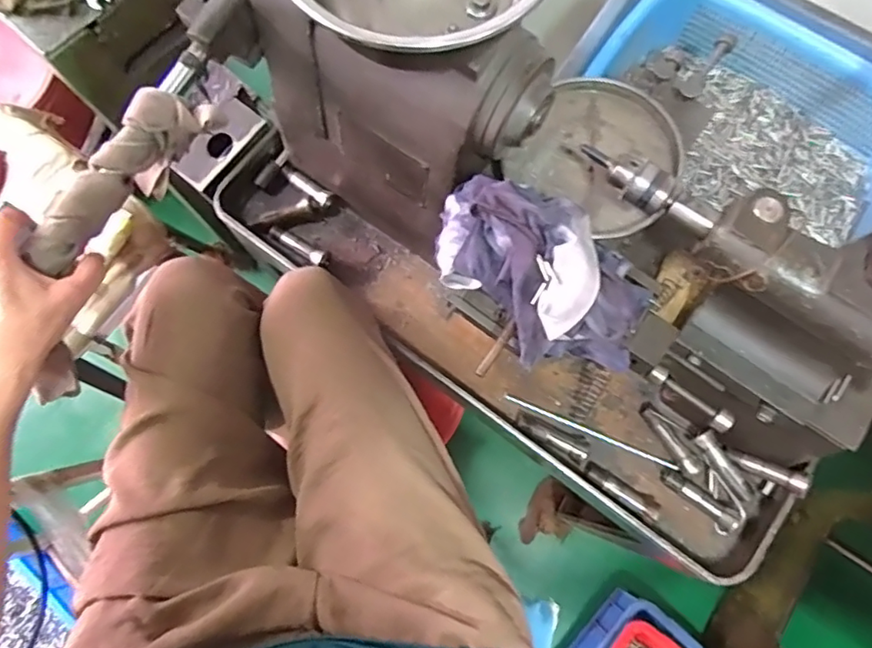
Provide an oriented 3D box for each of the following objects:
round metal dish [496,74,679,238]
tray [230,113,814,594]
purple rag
[{"bbox_3d":[0.143,-0.150,0.477,0.131,0.019,0.131,35,79,9],"label":"round metal dish"},{"bbox_3d":[0.038,0.000,0.610,0.723,0.040,0.183,35,79,9],"label":"tray"},{"bbox_3d":[0.071,-0.040,0.401,0.179,0.056,0.098,40,80,10],"label":"purple rag"}]

